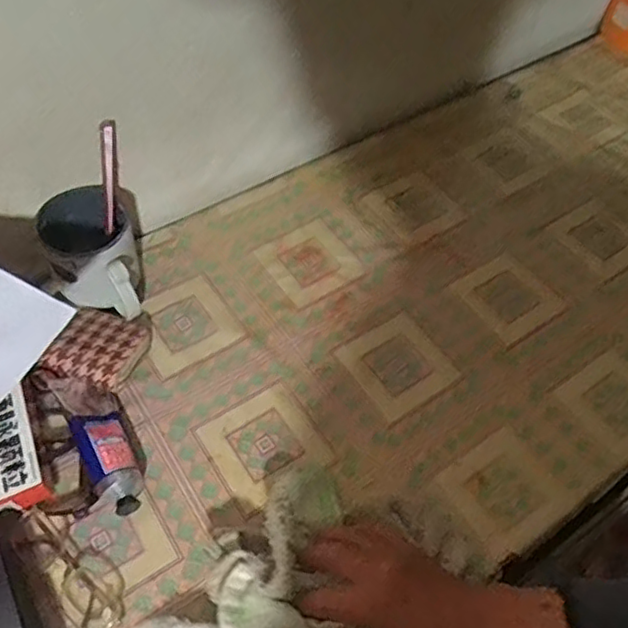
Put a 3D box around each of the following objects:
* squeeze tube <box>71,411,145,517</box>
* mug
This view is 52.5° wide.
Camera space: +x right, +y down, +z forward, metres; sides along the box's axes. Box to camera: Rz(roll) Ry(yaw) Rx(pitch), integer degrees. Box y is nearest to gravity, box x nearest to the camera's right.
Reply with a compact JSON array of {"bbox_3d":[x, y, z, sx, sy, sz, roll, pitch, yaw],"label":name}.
[{"bbox_3d":[-0.178,0.125,0.553,0.040,0.029,0.099,-23,62,-19],"label":"squeeze tube"},{"bbox_3d":[-0.213,-0.049,0.630,0.079,0.107,0.121,-22,60,-19],"label":"mug"}]

